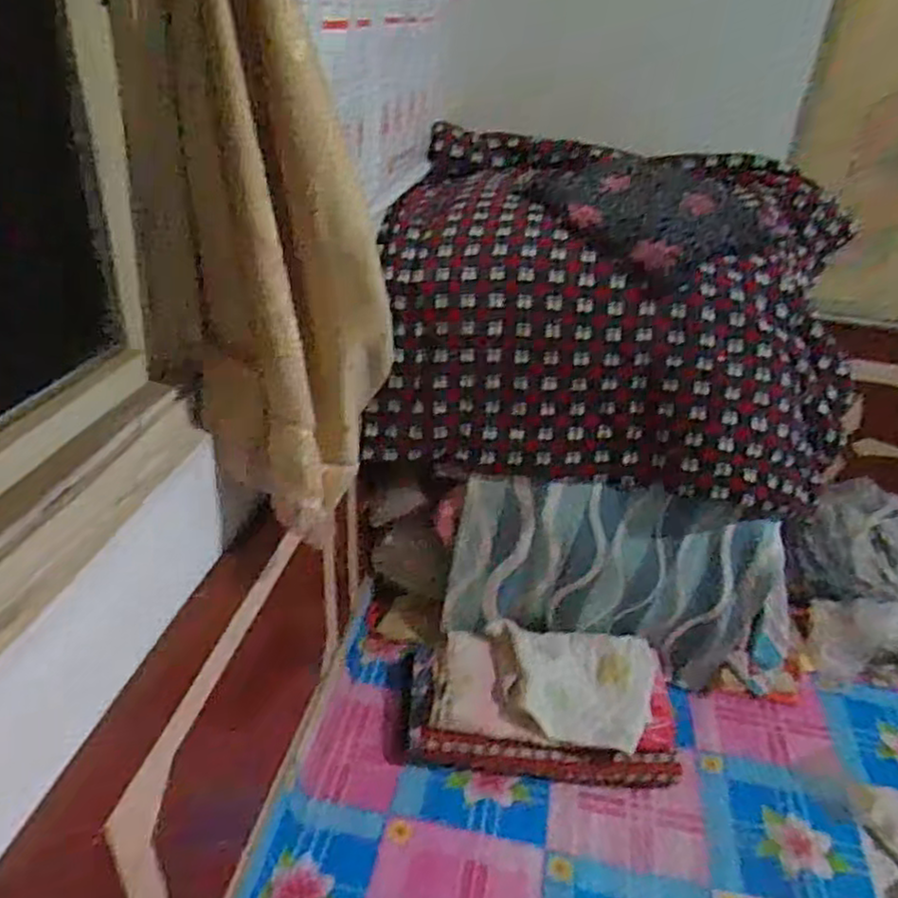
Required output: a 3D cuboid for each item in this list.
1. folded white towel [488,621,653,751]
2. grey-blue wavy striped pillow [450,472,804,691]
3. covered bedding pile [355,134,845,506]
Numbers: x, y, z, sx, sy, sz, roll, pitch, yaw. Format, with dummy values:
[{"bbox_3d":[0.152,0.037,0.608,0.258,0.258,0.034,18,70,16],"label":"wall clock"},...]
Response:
[{"bbox_3d":[0.212,0.408,1.256,0.272,0.032,0.198,8,53,3],"label":"folded white towel"},{"bbox_3d":[0.308,0.238,1.275,0.615,0.344,0.086,10,32,10],"label":"grey-blue wavy striped pillow"},{"bbox_3d":[0.299,-0.244,1.353,0.823,0.477,0.593,12,32,12],"label":"covered bedding pile"}]

